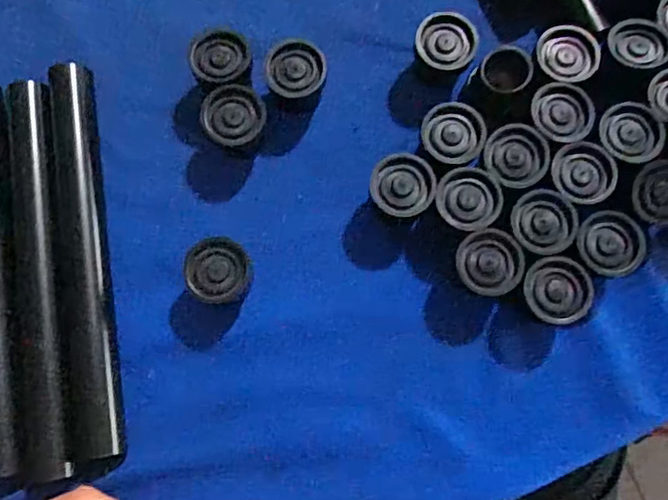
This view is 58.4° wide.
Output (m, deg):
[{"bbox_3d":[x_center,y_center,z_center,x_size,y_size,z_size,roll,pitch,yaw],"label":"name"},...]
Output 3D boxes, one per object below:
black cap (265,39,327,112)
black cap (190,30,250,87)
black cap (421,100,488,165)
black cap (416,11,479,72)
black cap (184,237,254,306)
[{"bbox_3d":[-0.022,-0.101,0.351,0.033,0.031,0.031,0,79,-1],"label":"black cap"},{"bbox_3d":[-0.064,-0.107,0.350,0.033,0.032,0.029,-13,80,-3],"label":"black cap"},{"bbox_3d":[0.066,-0.063,0.342,0.034,0.029,0.035,0,79,-1],"label":"black cap"},{"bbox_3d":[0.064,-0.117,0.352,0.033,0.033,0.030,0,79,-1],"label":"black cap"},{"bbox_3d":[-0.062,0.012,0.328,0.031,0.035,0.034,0,79,-1],"label":"black cap"}]

